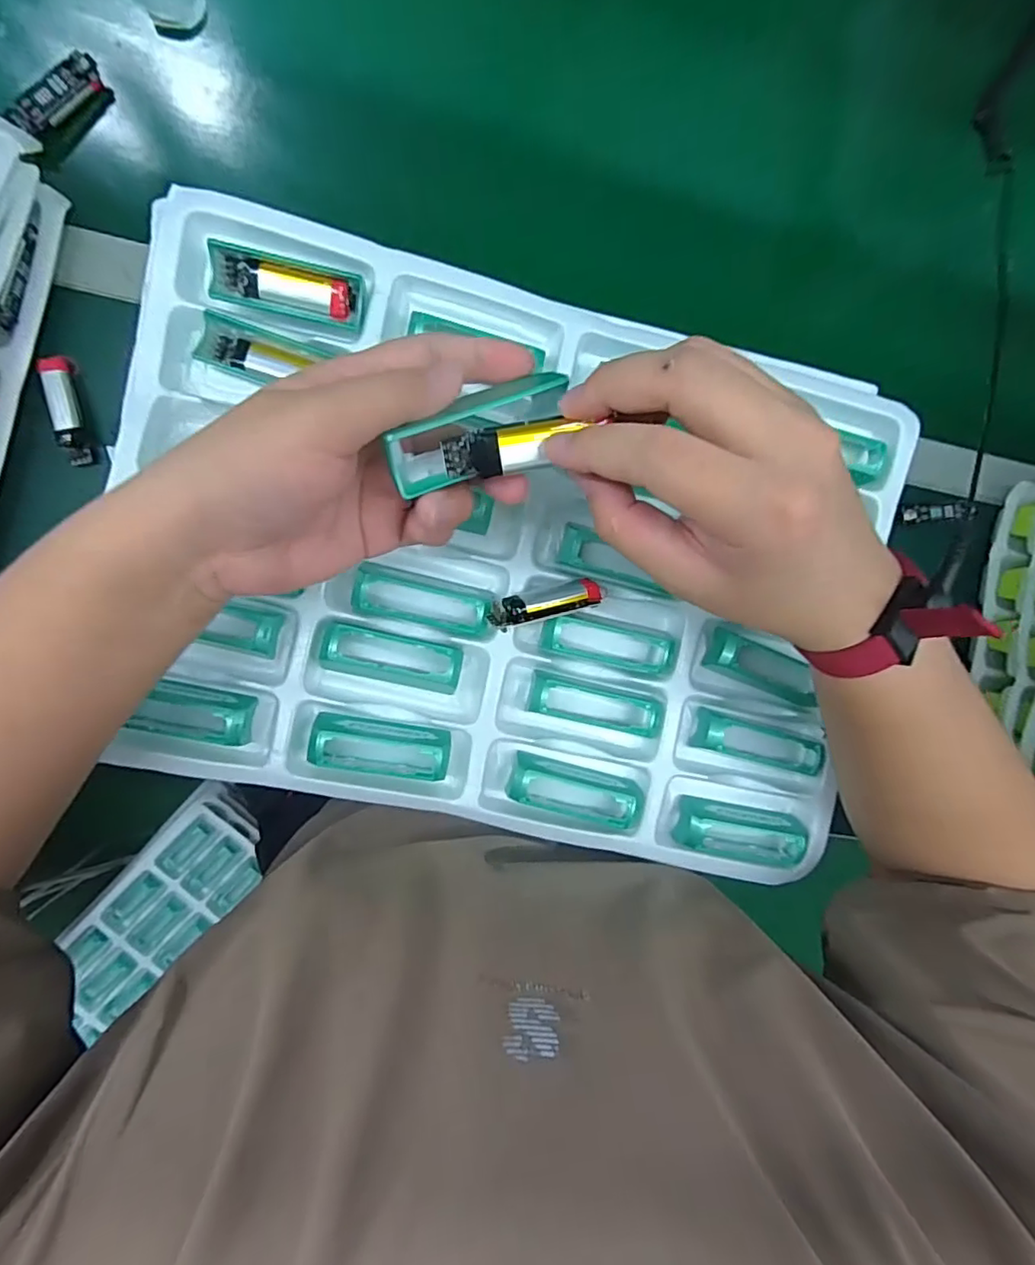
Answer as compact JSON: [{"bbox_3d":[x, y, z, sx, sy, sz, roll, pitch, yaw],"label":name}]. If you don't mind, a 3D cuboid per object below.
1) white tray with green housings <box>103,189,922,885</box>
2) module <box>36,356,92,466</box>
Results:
[{"bbox_3d":[0.000,-0.042,0.346,0.444,0.039,0.310,13,89,-8],"label":"white tray with green housings"},{"bbox_3d":[-0.299,-0.145,0.387,0.022,0.021,0.071,-9,92,-7],"label":"module"}]

